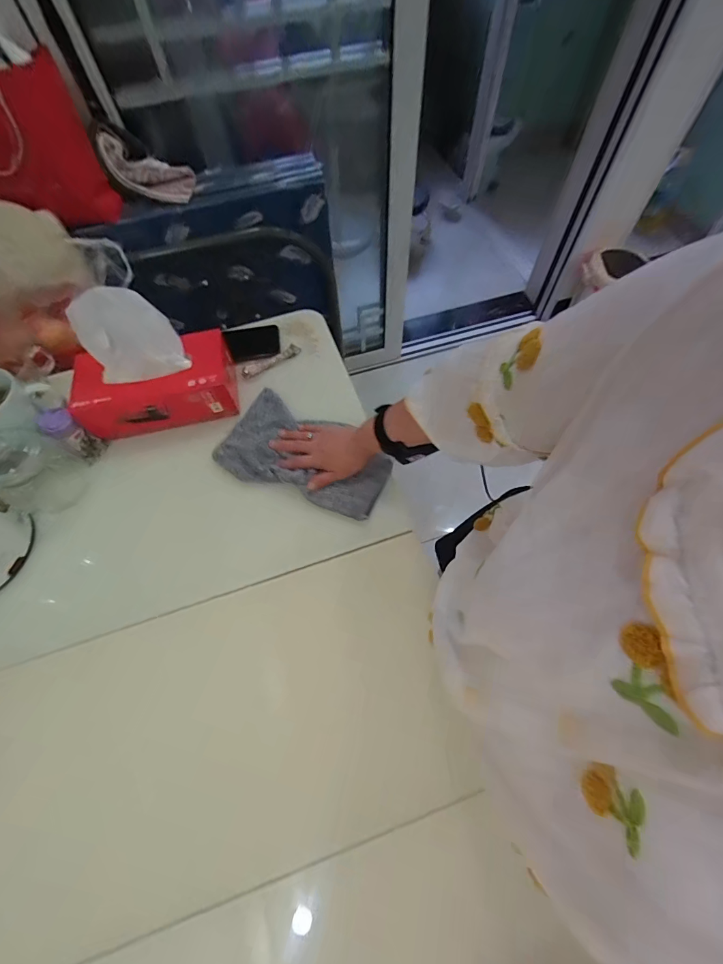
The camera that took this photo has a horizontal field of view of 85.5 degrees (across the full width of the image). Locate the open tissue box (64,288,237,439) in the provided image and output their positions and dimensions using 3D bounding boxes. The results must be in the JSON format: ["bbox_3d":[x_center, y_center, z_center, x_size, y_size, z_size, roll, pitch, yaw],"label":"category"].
[{"bbox_3d":[-0.333,-0.188,0.597,0.228,0.166,0.126,-14,63,-5],"label":"open tissue box"}]

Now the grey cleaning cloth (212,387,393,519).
[{"bbox_3d":[-0.086,-0.048,0.617,0.272,0.025,0.140,25,66,15],"label":"grey cleaning cloth"}]

